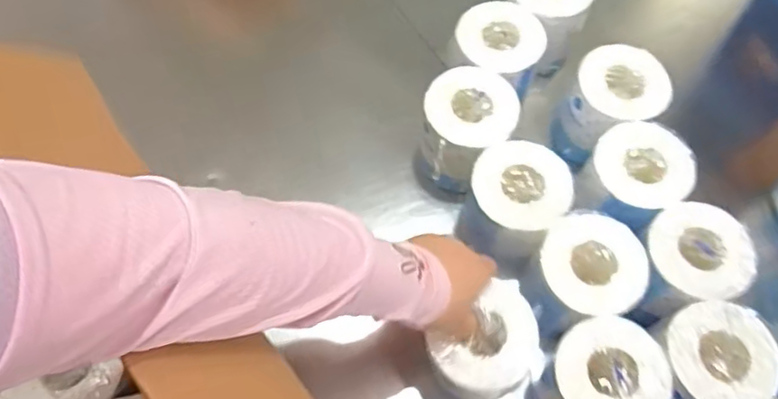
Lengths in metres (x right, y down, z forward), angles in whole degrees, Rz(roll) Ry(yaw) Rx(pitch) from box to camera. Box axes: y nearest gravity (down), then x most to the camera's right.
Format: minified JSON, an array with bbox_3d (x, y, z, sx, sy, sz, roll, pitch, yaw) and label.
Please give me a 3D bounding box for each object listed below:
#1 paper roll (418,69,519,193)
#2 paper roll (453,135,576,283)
[{"bbox_3d":[0.085,-0.074,0.685,0.100,0.102,0.122,24,68,9],"label":"paper roll"},{"bbox_3d":[0.129,0.008,0.645,0.100,0.101,0.113,28,69,11],"label":"paper roll"}]

